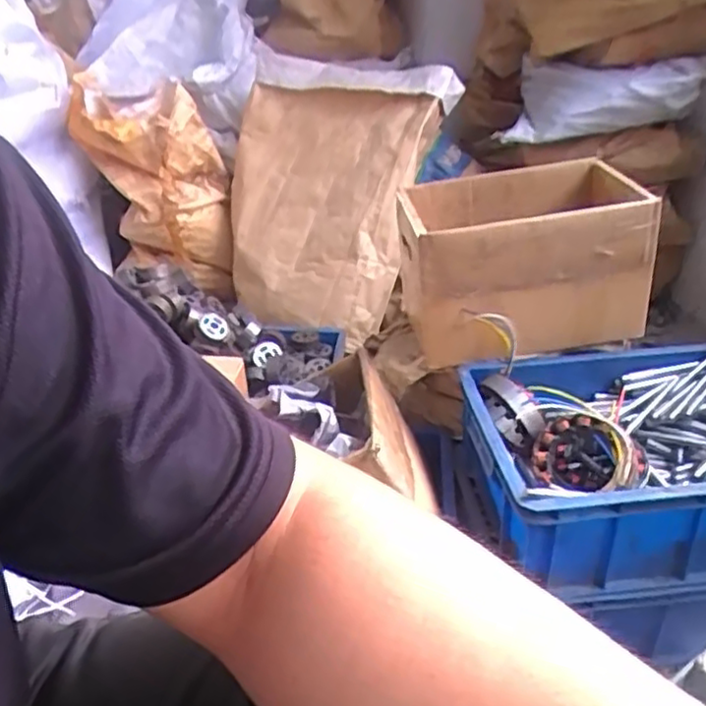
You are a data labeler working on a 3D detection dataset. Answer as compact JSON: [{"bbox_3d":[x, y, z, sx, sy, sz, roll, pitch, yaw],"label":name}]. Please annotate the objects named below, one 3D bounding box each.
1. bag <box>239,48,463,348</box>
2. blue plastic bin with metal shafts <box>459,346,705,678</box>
[{"bbox_3d":[-0.082,-0.342,1.443,0.494,0.537,0.117,17,-1,34],"label":"bag"},{"bbox_3d":[0.354,0.124,0.865,0.410,0.166,0.298,-5,30,-6],"label":"blue plastic bin with metal shafts"}]

